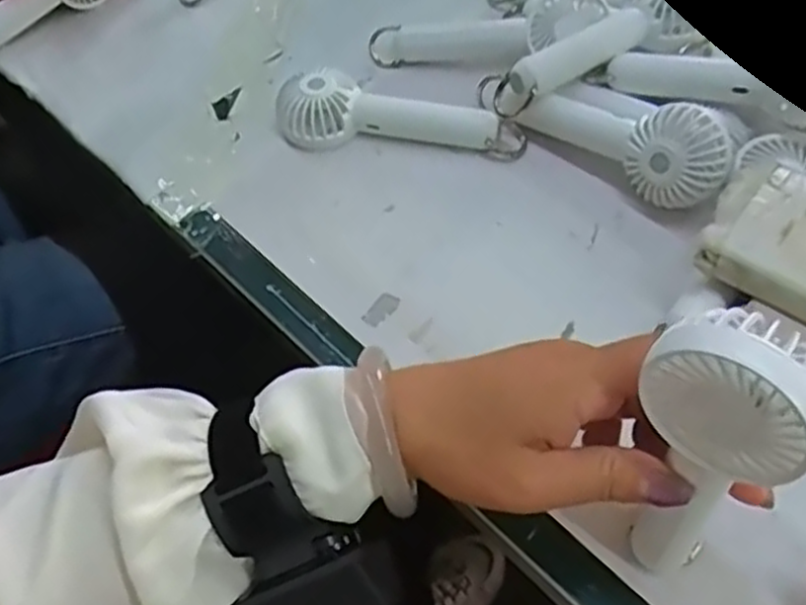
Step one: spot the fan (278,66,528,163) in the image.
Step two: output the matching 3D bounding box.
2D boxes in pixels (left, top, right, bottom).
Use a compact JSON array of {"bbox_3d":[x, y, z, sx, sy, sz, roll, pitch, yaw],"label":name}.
[{"bbox_3d":[-0.002,-0.126,0.498,0.162,0.032,0.054,5,54,9],"label":"fan"}]

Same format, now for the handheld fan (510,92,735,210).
[{"bbox_3d":[0.130,-0.095,0.452,0.123,0.056,0.039,32,62,25],"label":"handheld fan"}]

